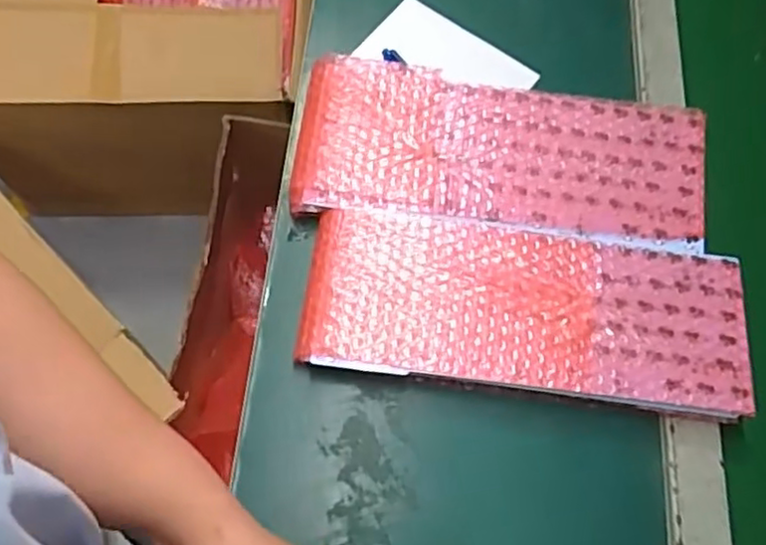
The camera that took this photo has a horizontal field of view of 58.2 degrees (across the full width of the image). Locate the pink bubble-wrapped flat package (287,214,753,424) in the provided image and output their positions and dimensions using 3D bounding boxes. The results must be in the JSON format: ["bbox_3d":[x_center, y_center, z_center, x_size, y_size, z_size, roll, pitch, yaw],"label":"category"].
[{"bbox_3d":[0.105,0.025,0.504,0.318,0.022,0.123,8,66,-1],"label":"pink bubble-wrapped flat package"}]

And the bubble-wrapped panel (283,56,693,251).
[{"bbox_3d":[0.095,-0.094,0.546,0.319,0.028,0.123,8,66,-1],"label":"bubble-wrapped panel"}]

